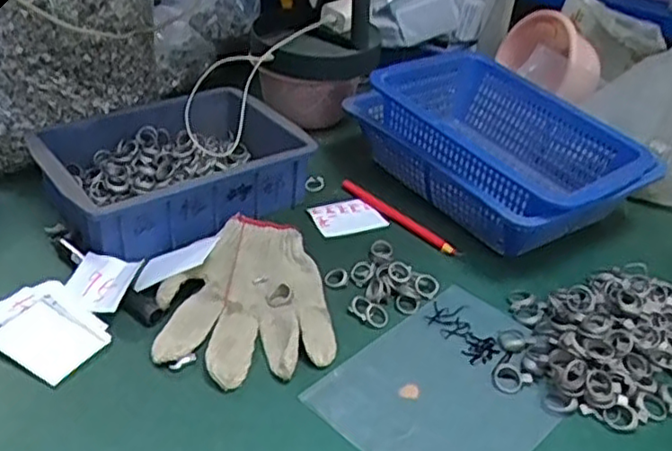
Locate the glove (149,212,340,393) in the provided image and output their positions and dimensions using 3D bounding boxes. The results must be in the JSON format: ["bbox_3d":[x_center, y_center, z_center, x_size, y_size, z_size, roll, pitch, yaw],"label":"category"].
[{"bbox_3d":[-0.080,0.056,0.578,0.139,0.018,0.195,-2,35,-11],"label":"glove"}]

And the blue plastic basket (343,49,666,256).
[{"bbox_3d":[0.180,-0.087,0.736,0.216,0.104,0.293,-16,40,-29],"label":"blue plastic basket"}]

